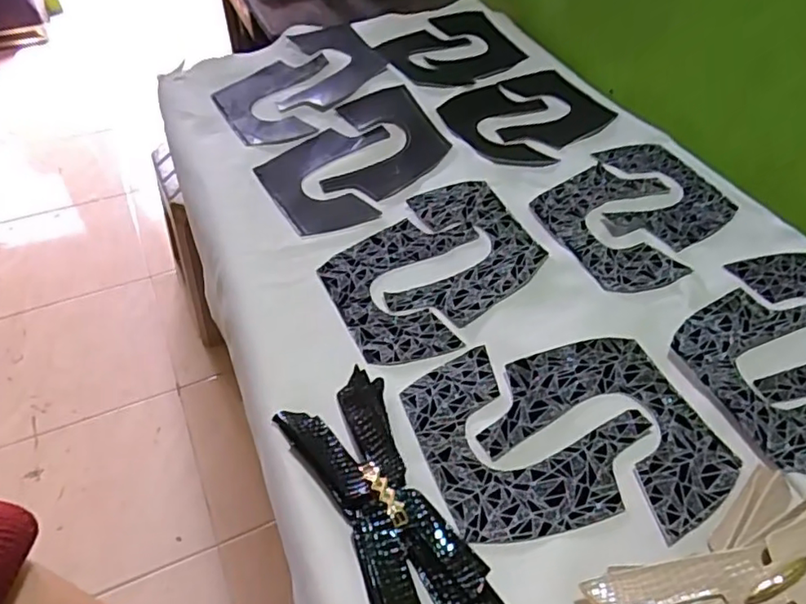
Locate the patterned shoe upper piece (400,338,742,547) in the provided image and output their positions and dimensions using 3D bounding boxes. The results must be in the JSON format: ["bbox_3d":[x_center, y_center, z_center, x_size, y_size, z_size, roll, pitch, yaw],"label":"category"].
[{"bbox_3d":[0.139,0.115,0.526,0.259,0.012,0.178,-3,53,4],"label":"patterned shoe upper piece"}]

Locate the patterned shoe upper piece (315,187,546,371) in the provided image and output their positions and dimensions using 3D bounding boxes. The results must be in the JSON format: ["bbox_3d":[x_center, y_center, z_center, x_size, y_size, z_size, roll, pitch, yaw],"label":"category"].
[{"bbox_3d":[0.032,-0.036,0.663,0.226,0.013,0.199,-25,55,-11],"label":"patterned shoe upper piece"}]

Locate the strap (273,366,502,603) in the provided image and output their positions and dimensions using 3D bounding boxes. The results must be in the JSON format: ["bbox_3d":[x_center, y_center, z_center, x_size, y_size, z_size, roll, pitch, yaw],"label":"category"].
[{"bbox_3d":[-0.014,0.165,0.479,0.090,0.030,0.234,-23,53,-16],"label":"strap"}]

